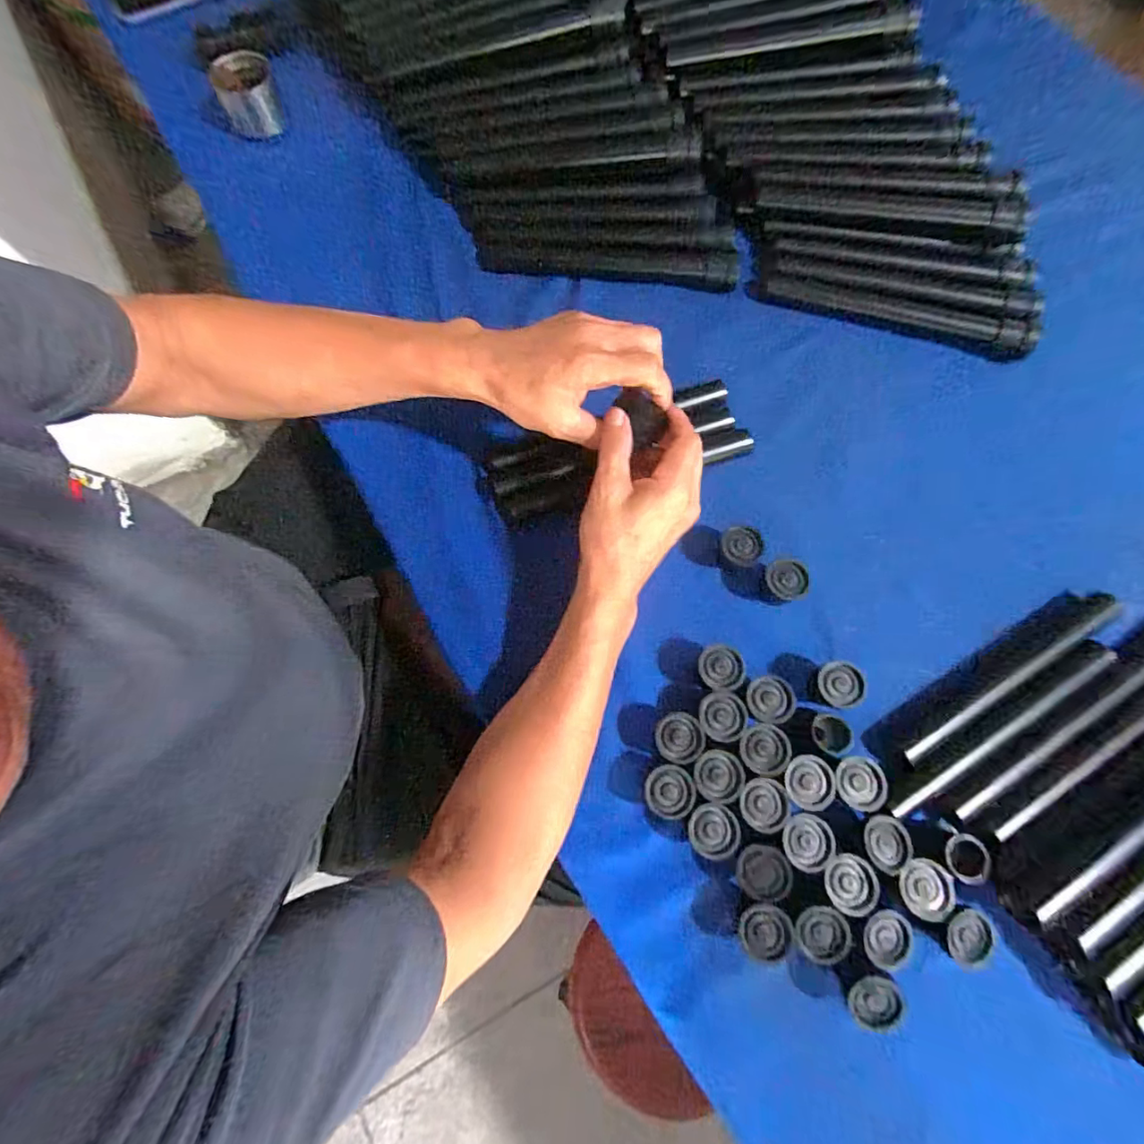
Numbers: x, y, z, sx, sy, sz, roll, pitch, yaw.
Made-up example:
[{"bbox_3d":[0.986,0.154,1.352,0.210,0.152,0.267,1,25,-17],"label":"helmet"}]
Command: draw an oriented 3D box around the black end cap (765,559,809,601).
[{"bbox_3d":[0.173,0.009,0.440,0.030,0.030,0.032,0,73,1],"label":"black end cap"}]

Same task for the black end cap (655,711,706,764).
[{"bbox_3d":[0.079,0.125,0.405,0.034,0.029,0.035,0,73,1],"label":"black end cap"}]

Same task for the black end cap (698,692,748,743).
[{"bbox_3d":[0.112,0.111,0.409,0.034,0.027,0.035,0,73,1],"label":"black end cap"}]

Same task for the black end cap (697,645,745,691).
[{"bbox_3d":[0.114,0.076,0.419,0.033,0.028,0.032,4,73,2],"label":"black end cap"}]

